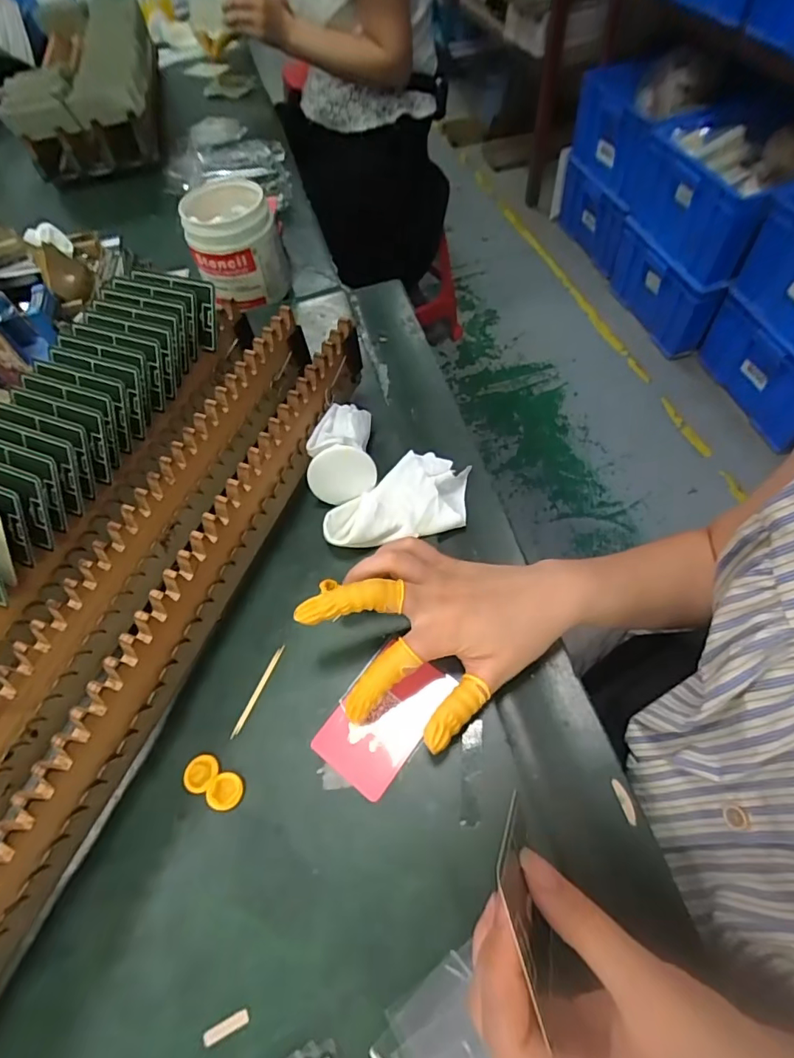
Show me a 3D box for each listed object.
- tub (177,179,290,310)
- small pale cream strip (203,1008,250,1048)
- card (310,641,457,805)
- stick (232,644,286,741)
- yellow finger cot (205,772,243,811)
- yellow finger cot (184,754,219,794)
[{"bbox_3d":[-0.180,-0.321,0.576,0.097,0.100,0.098,-17,57,-6],"label":"tub"},{"bbox_3d":[-0.085,0.247,0.252,0.023,0.004,0.006,-23,58,-10],"label":"small pale cream strip"},{"bbox_3d":[-0.008,0.118,0.325,0.054,0.004,0.086,30,64,22],"label":"card"},{"bbox_3d":[-0.092,0.107,0.339,0.004,0.004,0.064,17,60,16],"label":"stick"},{"bbox_3d":[-0.104,0.158,0.306,0.021,0.004,0.020,-2,57,4],"label":"yellow finger cot"},{"bbox_3d":[-0.121,0.149,0.312,0.019,0.004,0.021,22,62,18],"label":"yellow finger cot"}]

